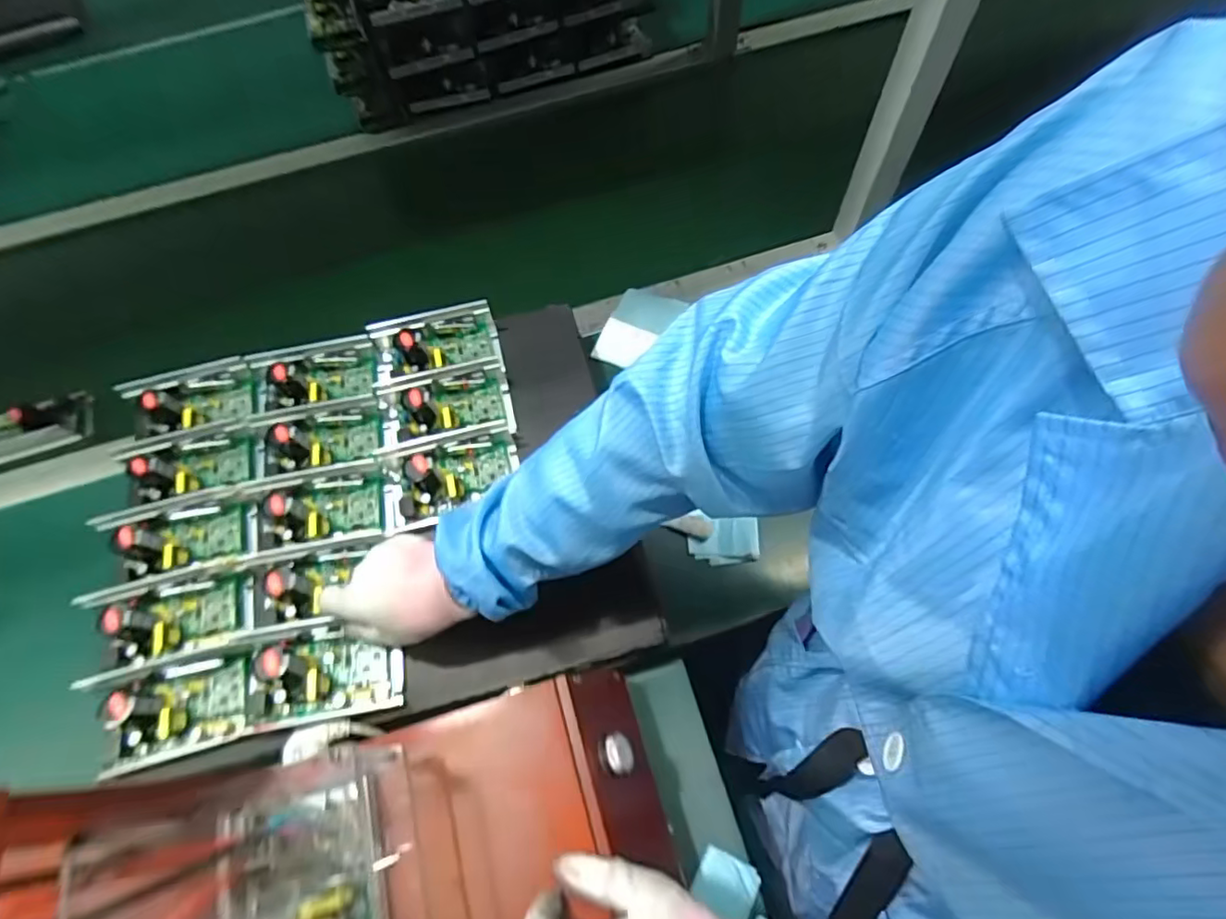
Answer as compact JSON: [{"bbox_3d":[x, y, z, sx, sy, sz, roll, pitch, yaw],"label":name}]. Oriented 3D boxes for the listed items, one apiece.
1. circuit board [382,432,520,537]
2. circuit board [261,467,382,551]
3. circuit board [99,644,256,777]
[{"bbox_3d":[-0.166,0.018,0.596,0.137,0.050,0.069,-15,65,-4],"label":"circuit board"},{"bbox_3d":[-0.288,0.053,0.577,0.122,0.049,0.066,-17,65,-5],"label":"circuit board"},{"bbox_3d":[-0.372,0.211,0.505,0.117,0.044,0.070,-21,66,-7],"label":"circuit board"}]

